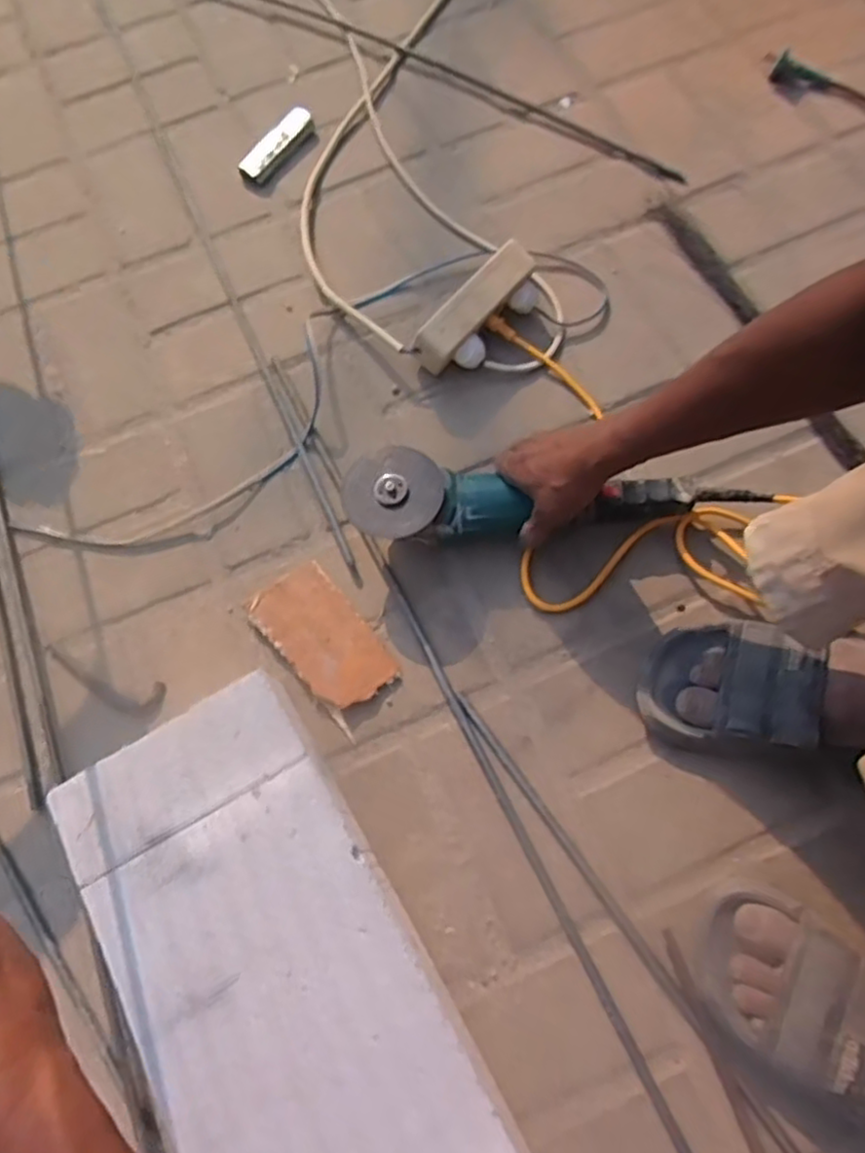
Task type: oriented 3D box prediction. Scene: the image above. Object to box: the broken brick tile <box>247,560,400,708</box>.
[{"bbox_3d":[-0.105,0.057,0.679,0.082,0.014,0.150,-40,76,-12],"label":"broken brick tile"}]

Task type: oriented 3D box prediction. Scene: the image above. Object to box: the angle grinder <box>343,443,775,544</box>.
[{"bbox_3d":[0.105,-0.072,0.658,0.364,0.069,0.089,1,71,0],"label":"angle grinder"}]

